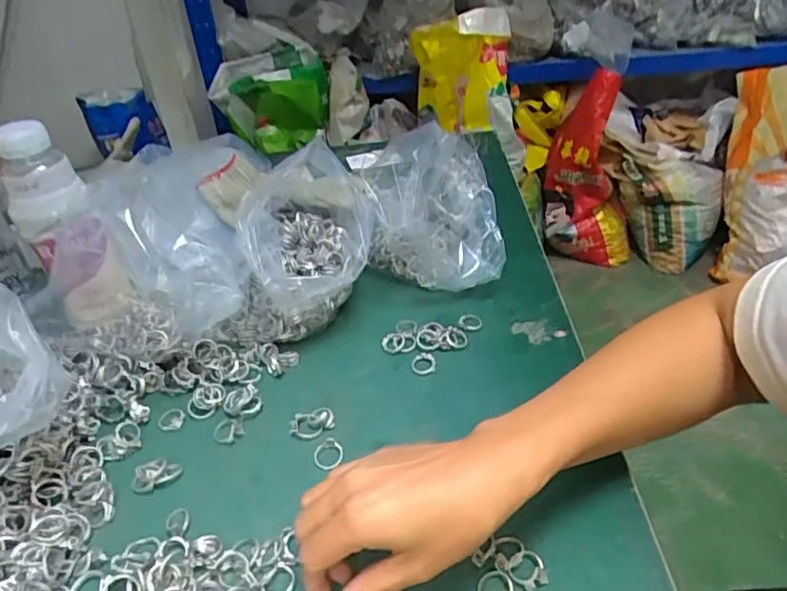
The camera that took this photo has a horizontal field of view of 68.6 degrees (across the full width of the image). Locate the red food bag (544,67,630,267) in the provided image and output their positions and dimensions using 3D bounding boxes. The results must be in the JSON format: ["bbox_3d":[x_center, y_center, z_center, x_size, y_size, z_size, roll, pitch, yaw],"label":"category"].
[{"bbox_3d":[0.628,-0.391,1.829,0.279,0.533,0.271,5,36,12],"label":"red food bag"}]

